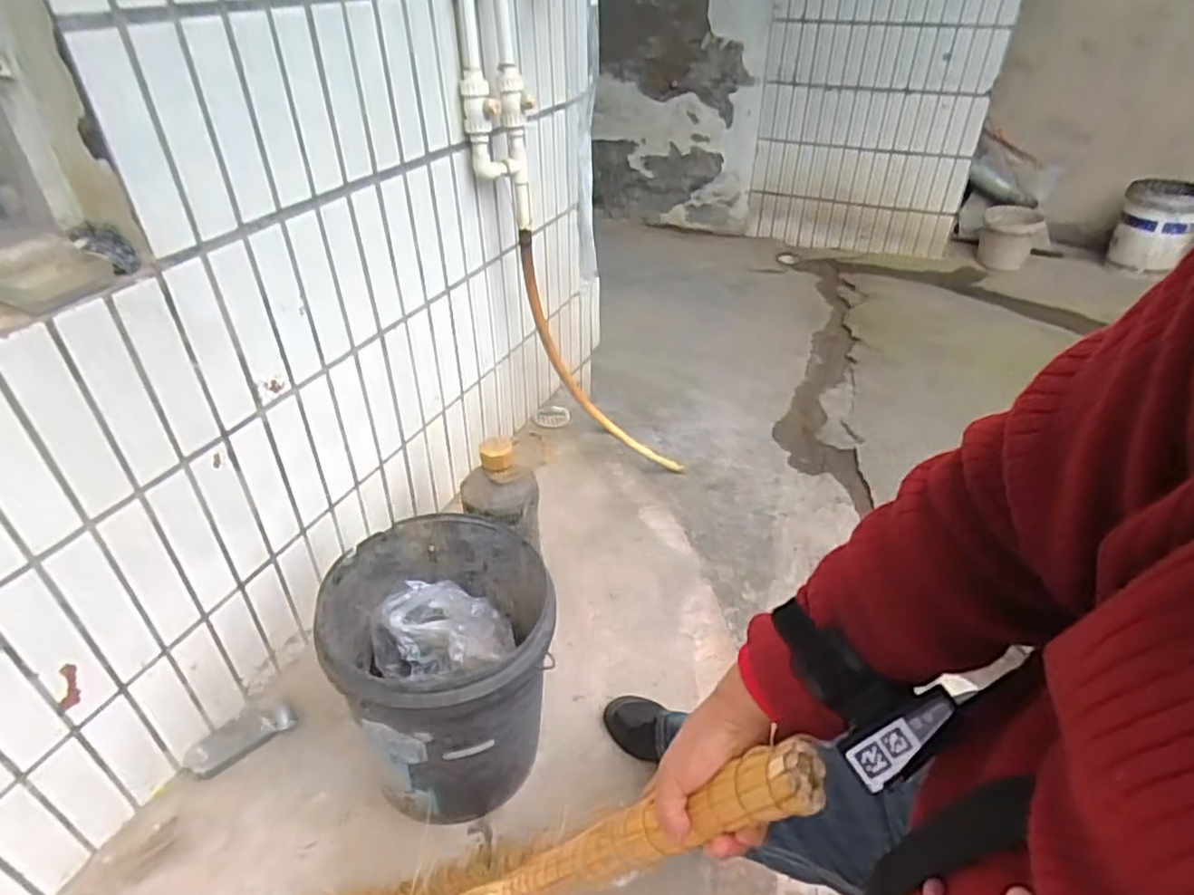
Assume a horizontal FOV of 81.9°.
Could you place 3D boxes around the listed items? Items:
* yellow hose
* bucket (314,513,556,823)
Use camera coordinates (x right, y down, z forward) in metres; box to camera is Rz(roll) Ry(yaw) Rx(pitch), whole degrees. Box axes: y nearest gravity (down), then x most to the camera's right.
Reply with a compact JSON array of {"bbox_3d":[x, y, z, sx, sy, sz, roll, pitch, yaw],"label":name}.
[{"bbox_3d":[-0.010,-0.181,1.766,0.139,0.829,0.108,-31,37,9],"label":"yellow hose"},{"bbox_3d":[-0.215,0.354,1.045,0.294,0.389,0.315,0,37,0],"label":"bucket"}]

